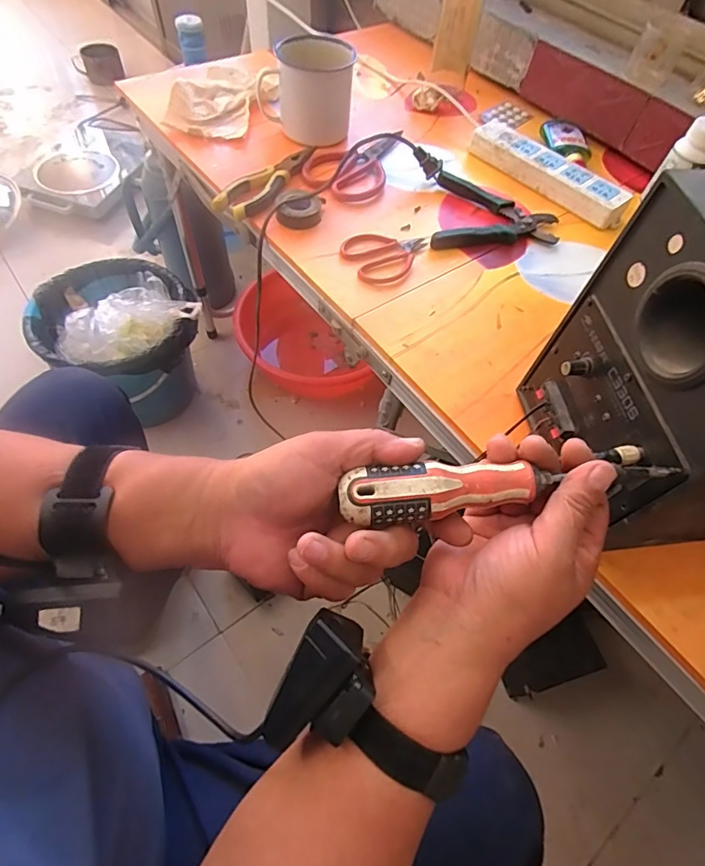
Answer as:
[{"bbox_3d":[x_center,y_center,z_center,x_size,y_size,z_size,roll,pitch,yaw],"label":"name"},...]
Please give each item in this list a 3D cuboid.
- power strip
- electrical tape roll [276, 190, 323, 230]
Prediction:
[{"bbox_3d":[0.267,-0.354,0.640,0.056,0.032,0.235,-37,68,-23],"label":"power strip"},{"bbox_3d":[-0.065,-0.274,0.571,0.054,0.021,0.053,-3,59,-6],"label":"electrical tape roll"}]

